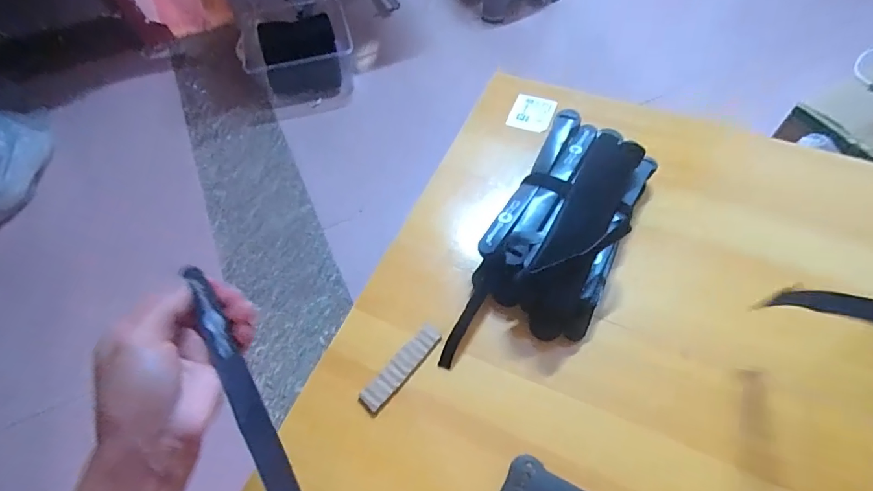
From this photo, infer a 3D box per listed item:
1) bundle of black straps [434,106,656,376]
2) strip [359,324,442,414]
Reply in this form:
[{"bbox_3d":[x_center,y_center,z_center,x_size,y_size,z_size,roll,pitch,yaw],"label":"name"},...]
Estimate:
[{"bbox_3d":[0.114,-0.007,0.438,0.115,0.045,0.296,24,61,18],"label":"bundle of black straps"},{"bbox_3d":[-0.030,0.105,0.398,0.020,0.006,0.086,35,65,23],"label":"strip"}]

